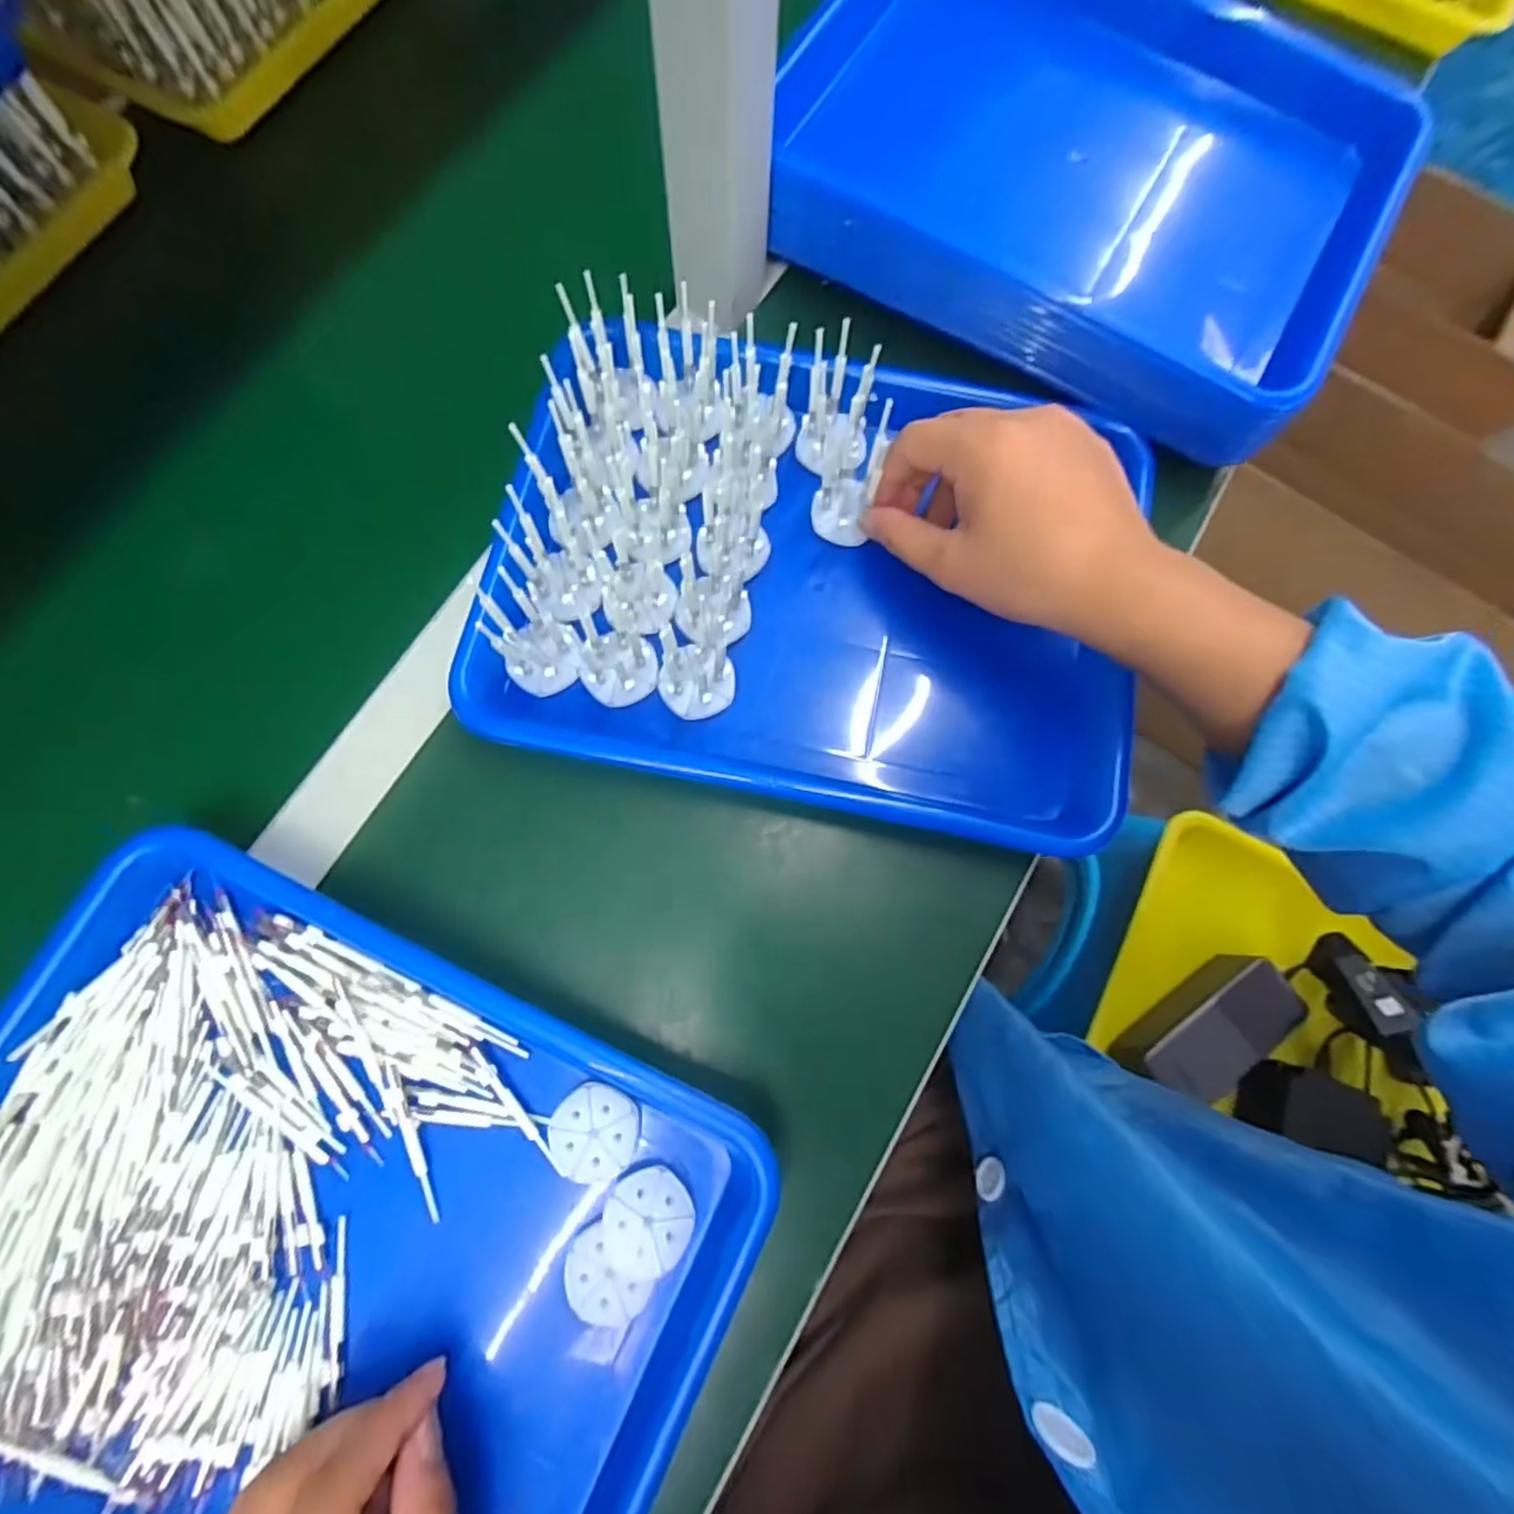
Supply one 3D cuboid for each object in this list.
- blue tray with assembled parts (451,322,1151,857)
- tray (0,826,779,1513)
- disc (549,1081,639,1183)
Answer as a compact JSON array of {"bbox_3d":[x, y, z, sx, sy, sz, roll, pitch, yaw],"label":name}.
[{"bbox_3d":[0.030,-0.097,0.359,0.323,0.063,0.236,11,76,1],"label":"blue tray with assembled parts"},{"bbox_3d":[-0.181,0.203,0.278,0.320,0.030,0.244,25,77,4],"label":"tray"},{"bbox_3d":[-0.071,0.164,0.300,0.037,0.005,0.038,0,76,-2],"label":"disc"}]

